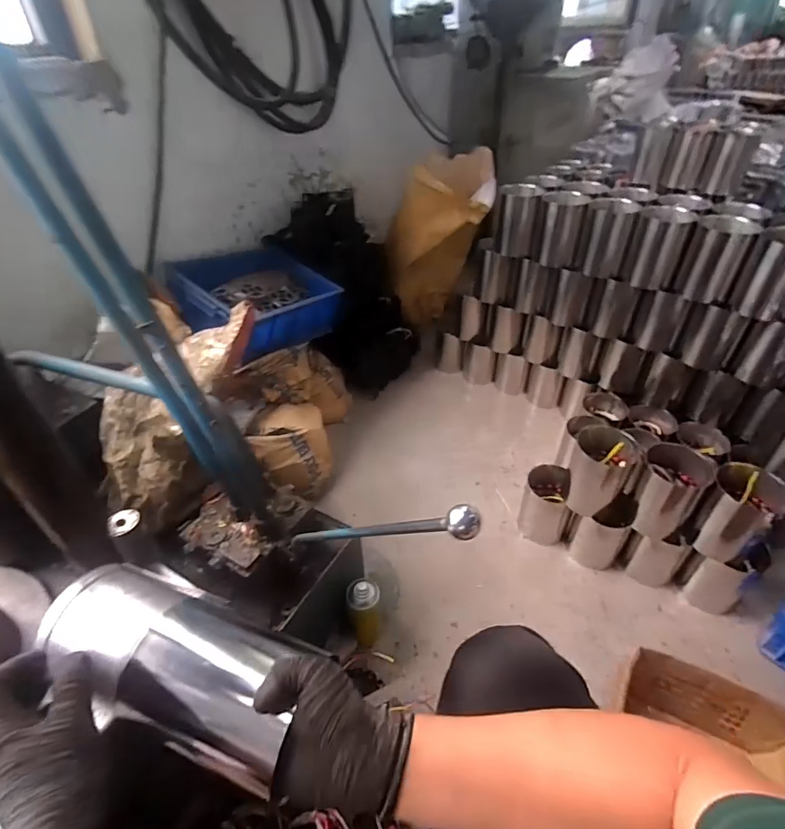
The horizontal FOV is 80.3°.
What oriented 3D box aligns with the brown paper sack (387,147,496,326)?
[{"bbox_3d":[0.182,-0.665,1.826,0.380,0.600,0.303,2,40,4],"label":"brown paper sack"}]

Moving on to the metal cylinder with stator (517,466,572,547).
[{"bbox_3d":[0.368,0.222,1.133,0.109,0.162,0.117,12,41,16],"label":"metal cylinder with stator"}]

